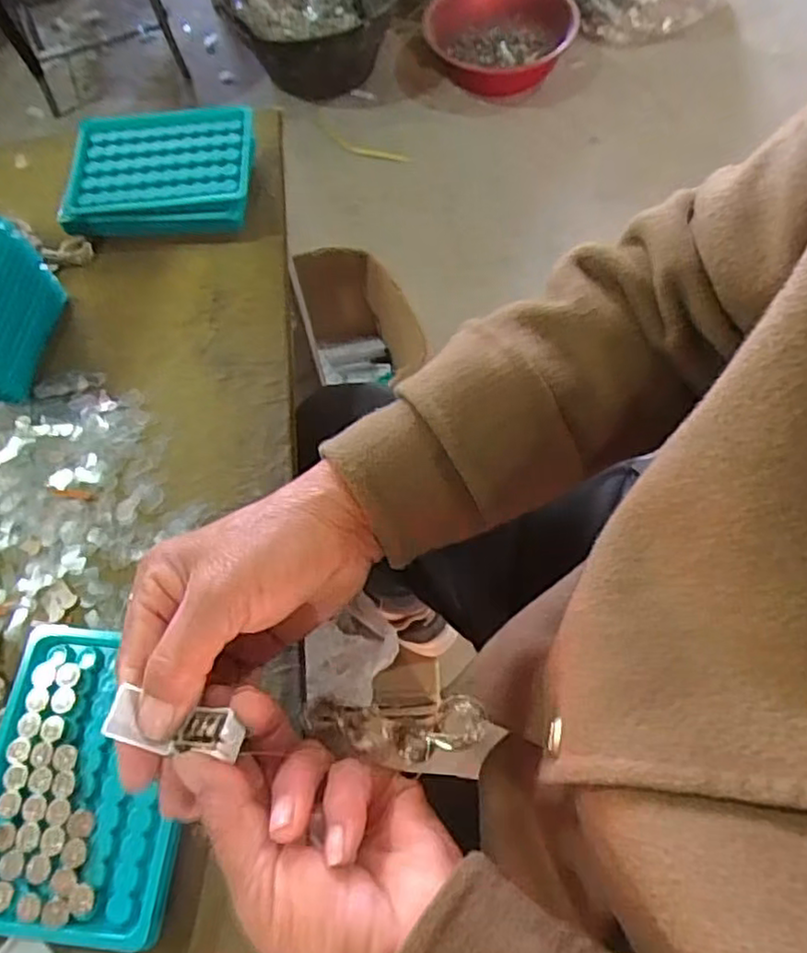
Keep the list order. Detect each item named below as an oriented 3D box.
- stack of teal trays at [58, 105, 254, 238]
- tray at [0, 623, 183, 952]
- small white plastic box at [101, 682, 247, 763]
[{"bbox_3d":[-0.174,-0.222,0.494,0.128,0.034,0.096,-2,63,0],"label":"stack of teal trays"},{"bbox_3d":[-0.147,0.139,0.317,0.092,0.020,0.129,4,63,3],"label":"tray"},{"bbox_3d":[-0.086,0.094,0.255,0.049,0.015,0.016,9,63,0],"label":"small white plastic box"}]

